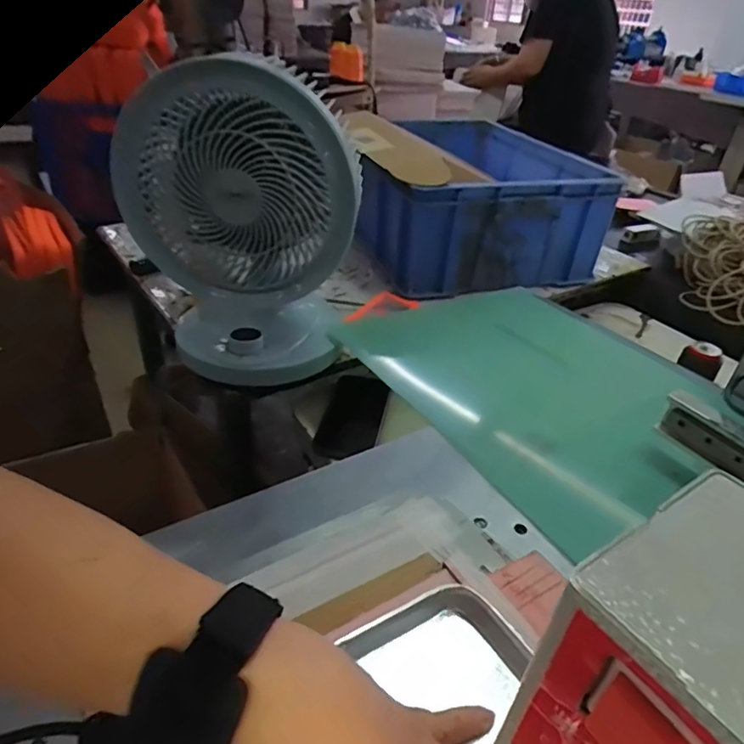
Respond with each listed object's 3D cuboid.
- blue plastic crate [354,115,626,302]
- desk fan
[{"bbox_3d":[0.146,-0.293,0.942,0.361,0.156,0.387,-8,36,-17],"label":"blue plastic crate"},{"bbox_3d":[-0.135,-0.134,0.563,0.203,0.283,0.151,-10,37,-19],"label":"desk fan"}]

